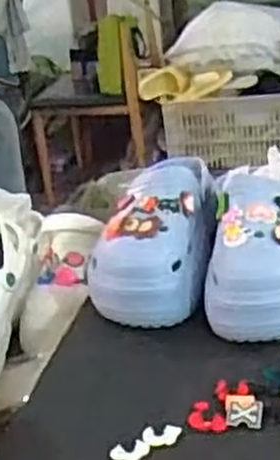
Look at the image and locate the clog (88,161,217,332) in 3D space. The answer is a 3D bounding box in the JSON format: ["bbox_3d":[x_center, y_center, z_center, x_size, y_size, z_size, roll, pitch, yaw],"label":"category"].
[{"bbox_3d":[0.019,0.001,0.829,0.110,0.106,0.238,-2,25,13],"label":"clog"}]

